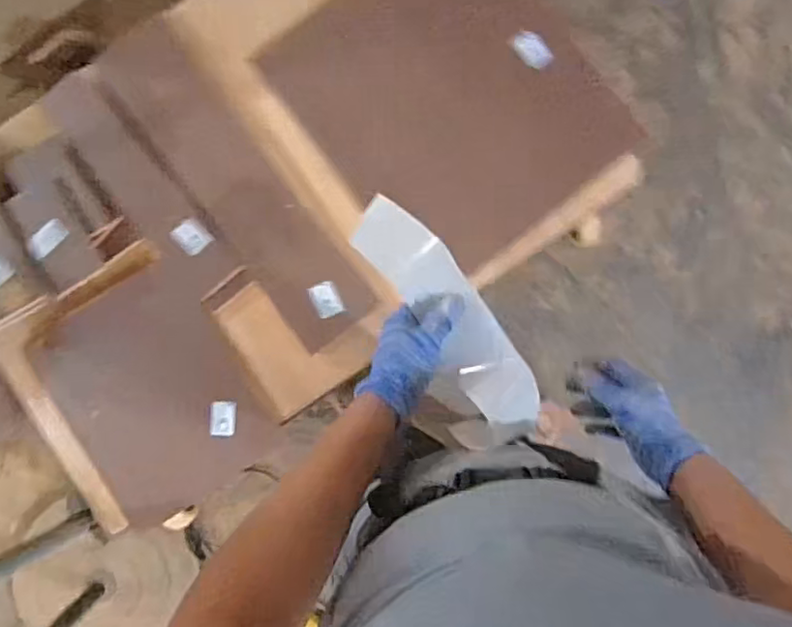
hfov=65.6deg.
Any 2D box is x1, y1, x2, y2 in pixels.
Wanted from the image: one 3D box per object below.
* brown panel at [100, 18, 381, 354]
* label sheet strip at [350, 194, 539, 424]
[{"bbox_3d":[-0.287,-0.233,1.083,0.153,0.029,0.650,-37,84,0],"label":"brown panel"},{"bbox_3d":[0.042,-0.009,0.551,0.060,0.034,0.245,-37,69,3],"label":"label sheet strip"}]

